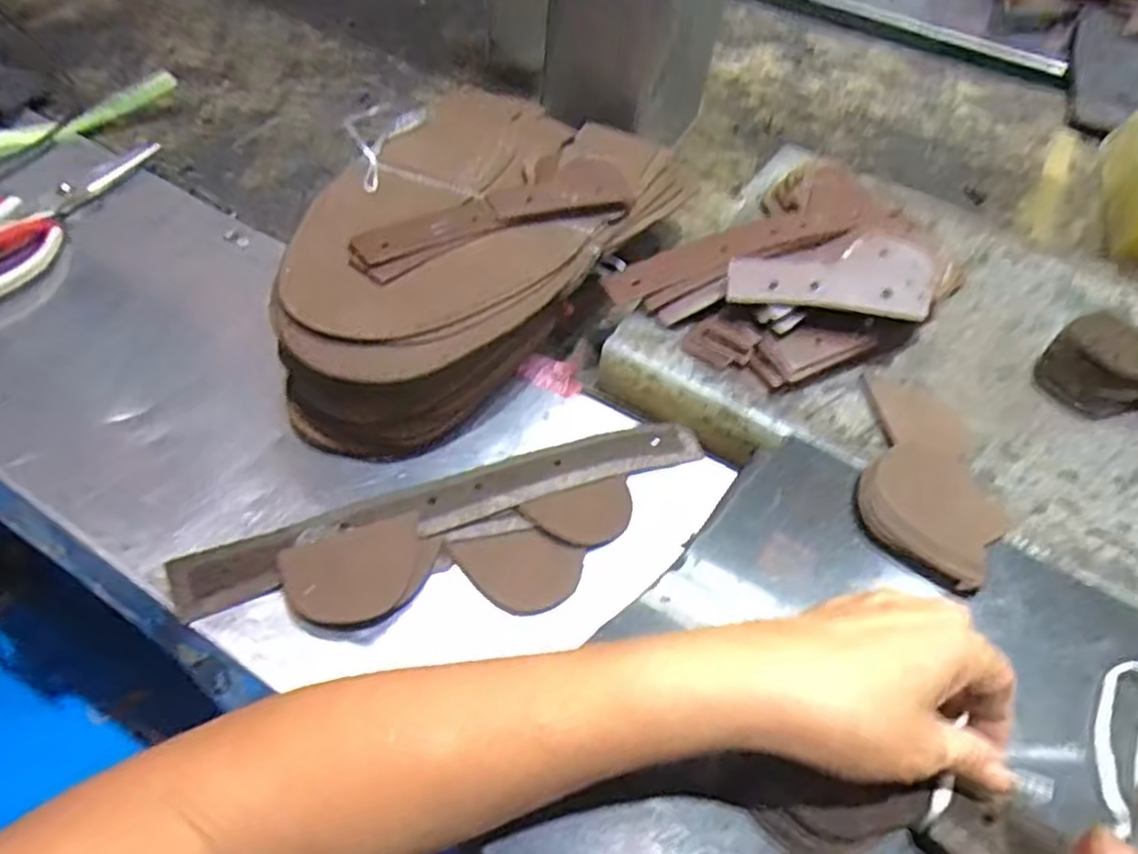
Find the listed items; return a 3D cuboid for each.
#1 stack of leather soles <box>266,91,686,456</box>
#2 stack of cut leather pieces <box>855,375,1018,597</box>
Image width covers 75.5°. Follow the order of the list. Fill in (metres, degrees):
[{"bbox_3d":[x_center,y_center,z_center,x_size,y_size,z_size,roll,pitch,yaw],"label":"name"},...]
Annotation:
[{"bbox_3d":[-0.070,-0.130,0.492,0.191,0.068,0.324,28,53,17],"label":"stack of leather soles"},{"bbox_3d":[0.197,0.021,0.396,0.075,0.021,0.140,18,51,9],"label":"stack of cut leather pieces"}]

